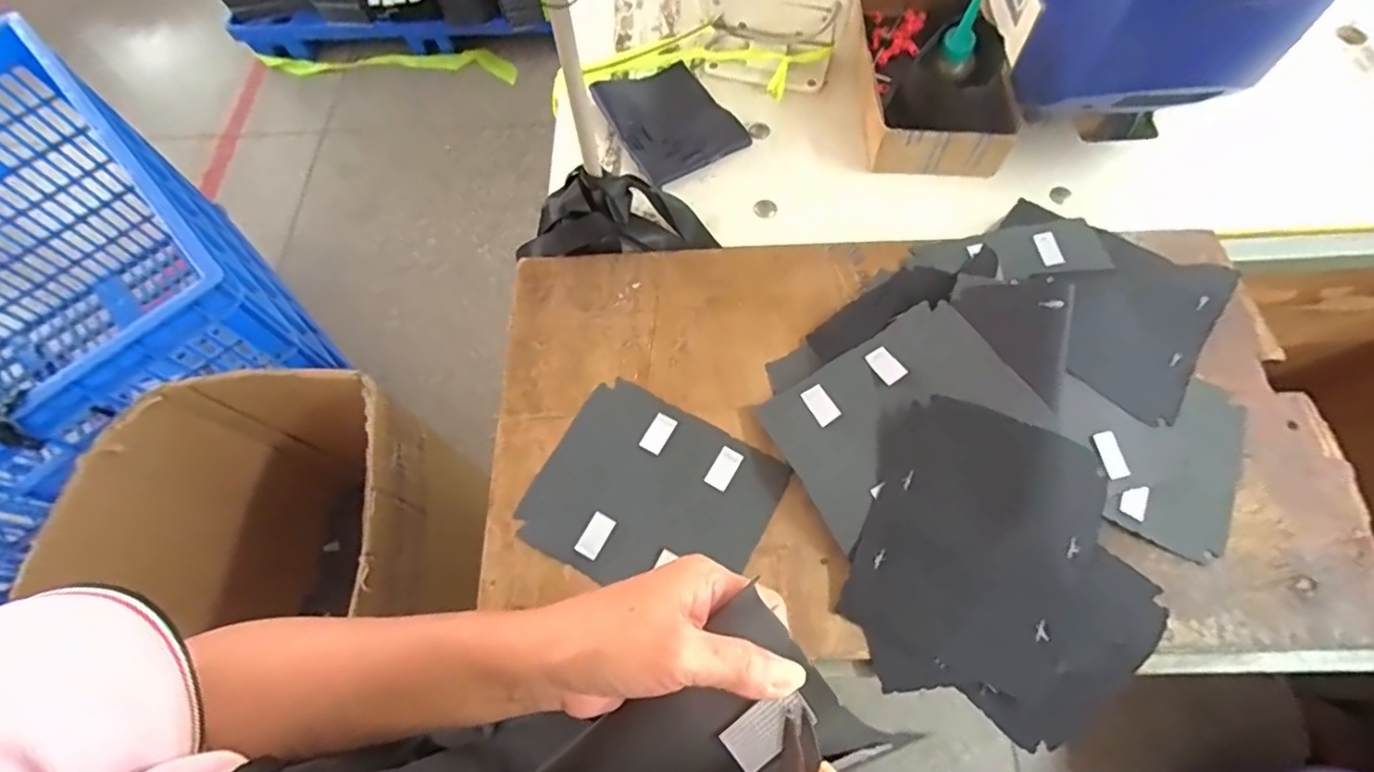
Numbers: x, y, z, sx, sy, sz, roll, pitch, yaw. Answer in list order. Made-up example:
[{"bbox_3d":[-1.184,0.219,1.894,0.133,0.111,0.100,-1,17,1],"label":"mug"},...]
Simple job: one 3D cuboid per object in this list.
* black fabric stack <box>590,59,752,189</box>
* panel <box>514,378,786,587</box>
[{"bbox_3d":[-0.022,-0.313,0.703,0.122,0.013,0.171,-29,67,-10],"label":"black fabric stack"},{"bbox_3d":[-0.032,0.097,0.528,0.194,0.008,0.163,27,70,15],"label":"panel"}]

